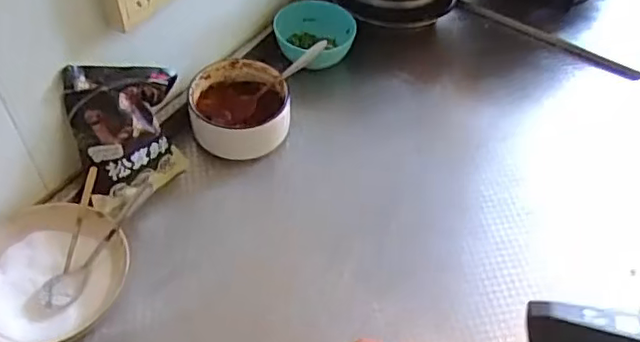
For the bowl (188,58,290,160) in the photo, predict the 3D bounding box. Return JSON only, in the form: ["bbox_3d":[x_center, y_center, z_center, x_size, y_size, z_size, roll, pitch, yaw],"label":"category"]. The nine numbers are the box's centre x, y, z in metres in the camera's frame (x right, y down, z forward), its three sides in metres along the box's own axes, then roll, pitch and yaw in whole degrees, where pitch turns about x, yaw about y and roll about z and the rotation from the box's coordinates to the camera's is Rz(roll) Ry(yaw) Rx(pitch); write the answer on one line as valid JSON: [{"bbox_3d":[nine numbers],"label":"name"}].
[{"bbox_3d":[-0.102,-0.075,0.777,0.120,0.075,0.119,2,50,-3],"label":"bowl"}]

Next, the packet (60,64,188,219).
[{"bbox_3d":[-0.219,-0.038,0.683,0.126,0.181,0.057,-30,59,-26],"label":"packet"}]

